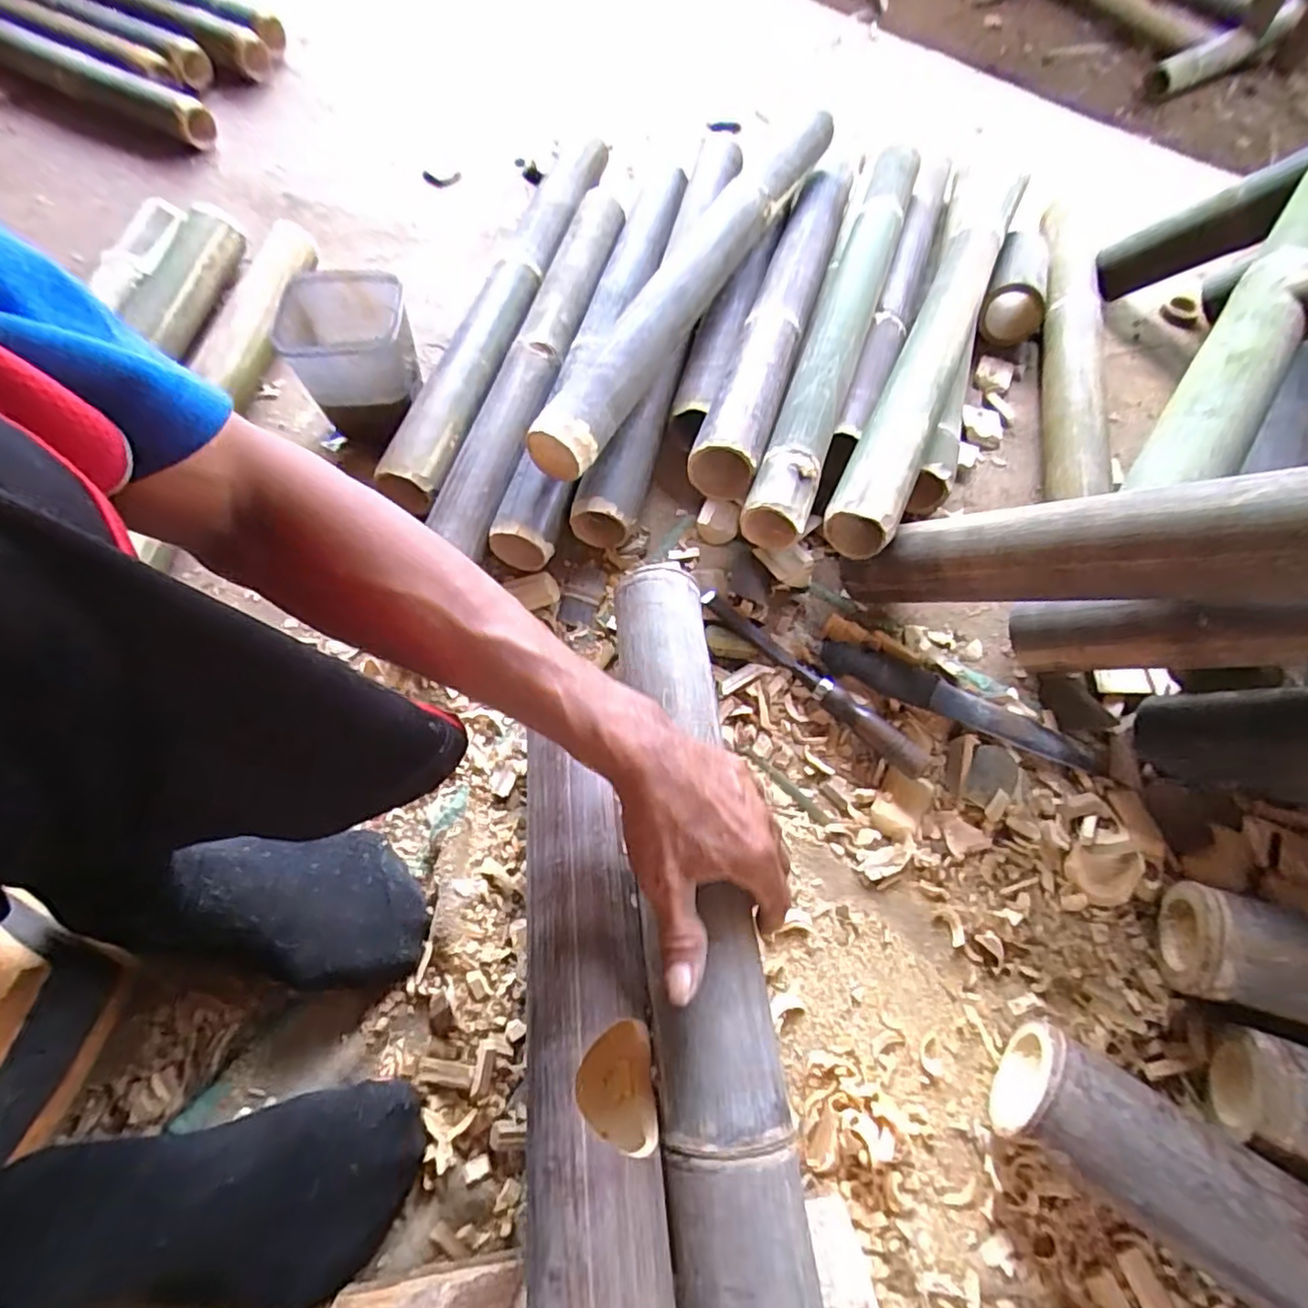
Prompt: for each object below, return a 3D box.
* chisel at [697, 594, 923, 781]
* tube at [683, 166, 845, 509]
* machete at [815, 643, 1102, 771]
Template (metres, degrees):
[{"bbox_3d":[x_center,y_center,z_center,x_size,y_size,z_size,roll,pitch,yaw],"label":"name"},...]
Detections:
[{"bbox_3d":[0.136,0.018,0.564,0.024,0.021,0.241,-41,70,-20],"label":"chisel"},{"bbox_3d":[0.140,-0.386,0.684,0.064,0.050,0.550,17,64,7],"label":"tube"},{"bbox_3d":[0.267,0.042,0.559,0.245,0.031,0.035,21,64,10],"label":"machete"}]

